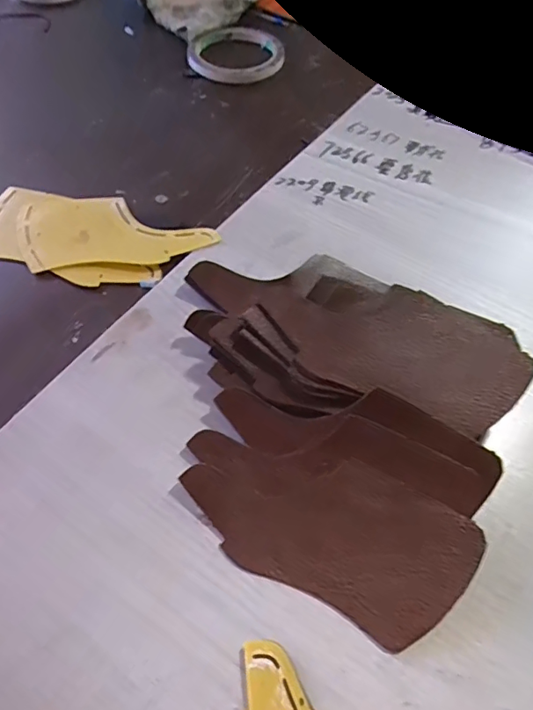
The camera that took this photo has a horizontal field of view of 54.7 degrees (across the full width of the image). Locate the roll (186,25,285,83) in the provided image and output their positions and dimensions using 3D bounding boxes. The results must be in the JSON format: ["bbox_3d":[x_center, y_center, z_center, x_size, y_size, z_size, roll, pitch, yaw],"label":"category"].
[{"bbox_3d":[-0.031,-0.305,0.516,0.094,0.010,0.096,-6,56,-6],"label":"roll"}]

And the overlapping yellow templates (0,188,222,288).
[{"bbox_3d":[-0.124,-0.083,0.365,0.163,0.005,0.078,17,57,9],"label":"overlapping yellow templates"}]

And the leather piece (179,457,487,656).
[{"bbox_3d":[0.029,0.081,0.248,0.134,0.013,0.066,24,58,14],"label":"leather piece"}]

